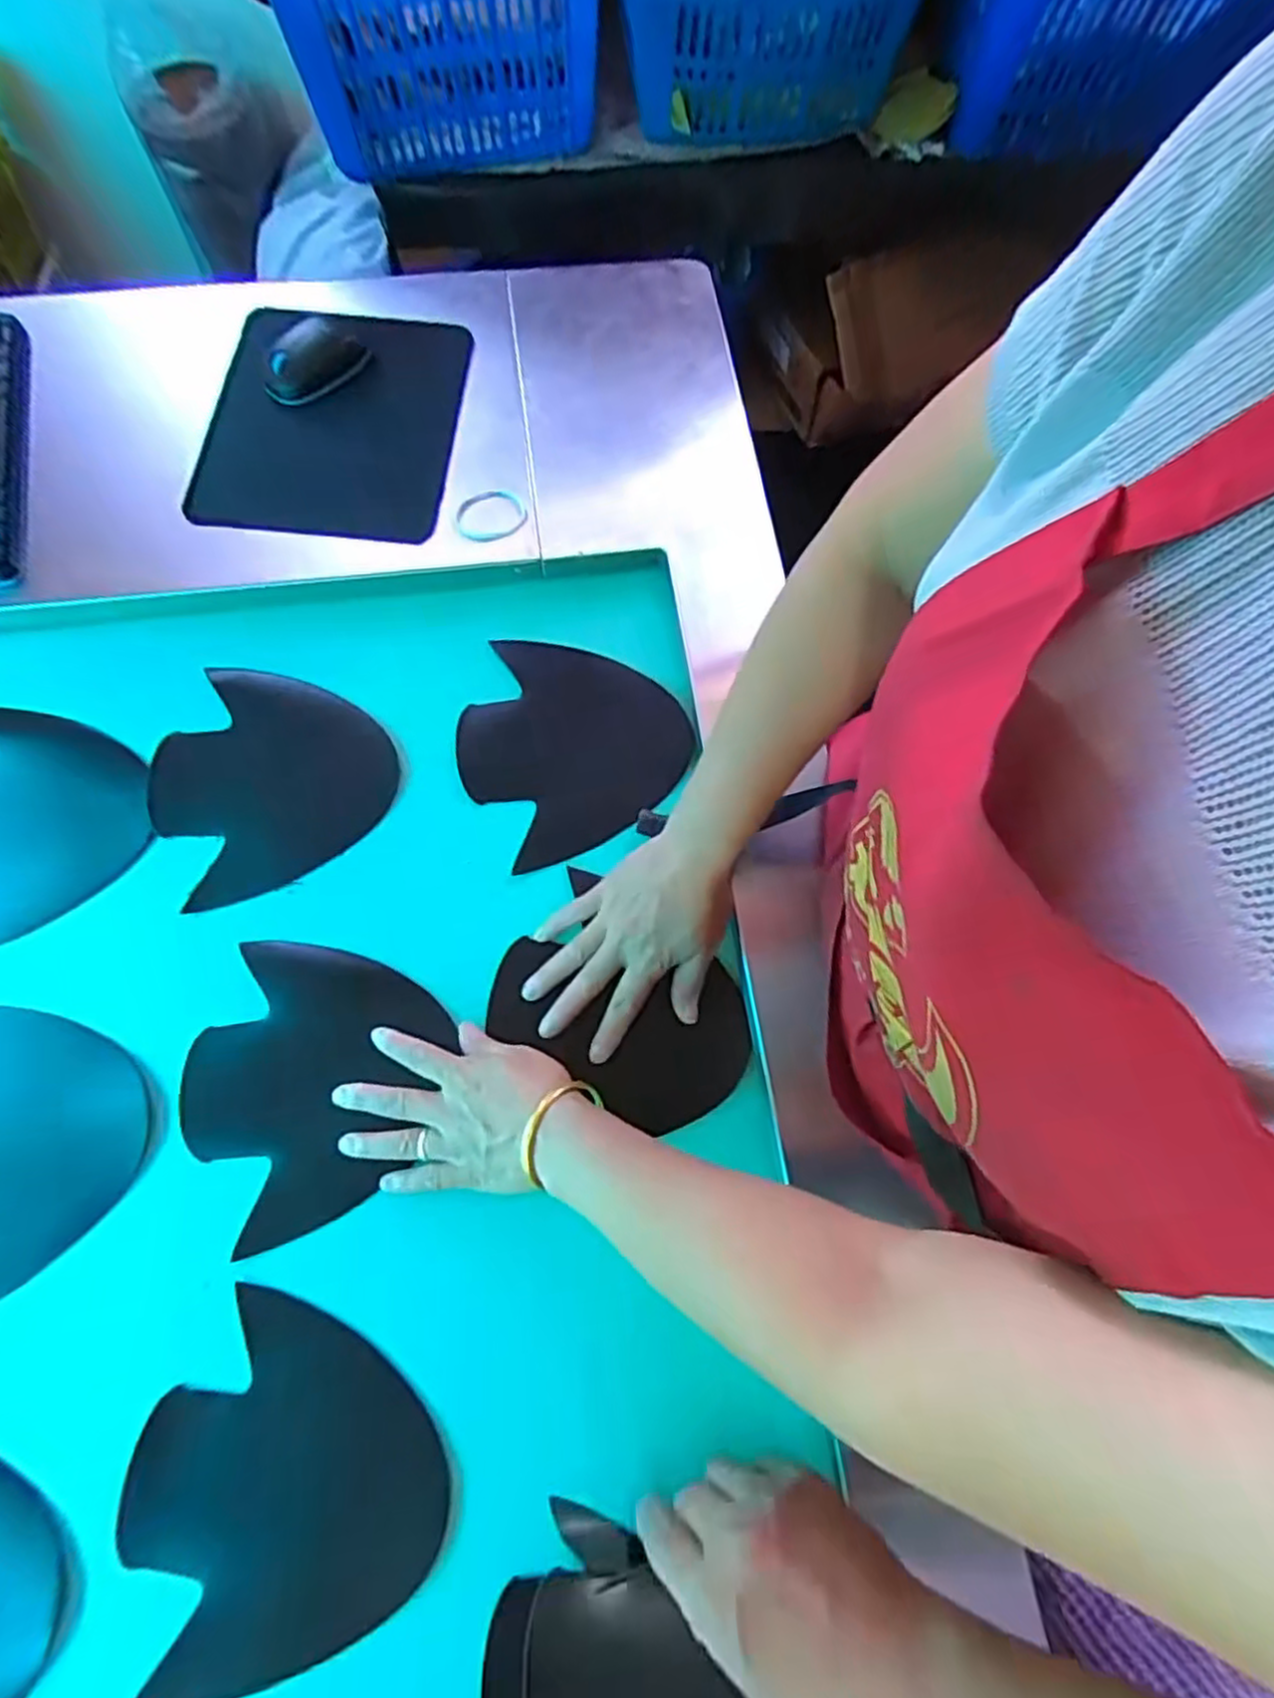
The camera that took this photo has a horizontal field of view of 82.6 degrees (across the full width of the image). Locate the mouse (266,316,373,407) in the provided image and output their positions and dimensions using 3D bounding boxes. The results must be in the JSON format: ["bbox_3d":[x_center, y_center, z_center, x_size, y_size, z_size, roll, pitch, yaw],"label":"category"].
[{"bbox_3d":[-0.291,-0.435,0.648,0.095,0.030,0.056,-40,76,-15],"label":"mouse"}]

